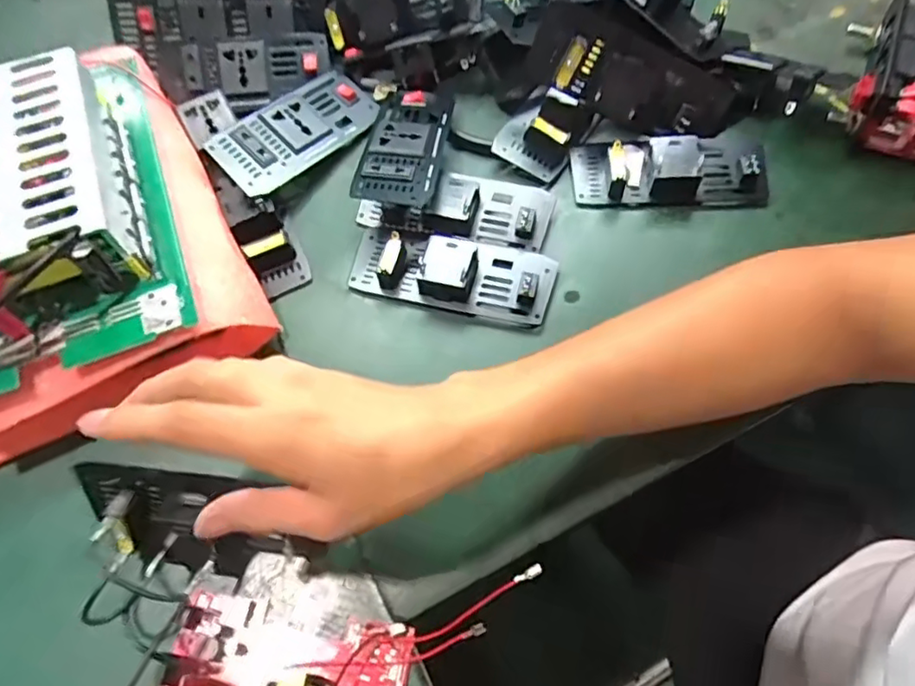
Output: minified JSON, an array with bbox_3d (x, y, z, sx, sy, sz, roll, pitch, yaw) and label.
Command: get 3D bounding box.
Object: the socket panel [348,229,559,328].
[{"bbox_3d":[-0.005,-0.053,0.423,0.140,0.028,0.056,12,64,8],"label":"socket panel"}]

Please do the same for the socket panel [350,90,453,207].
[{"bbox_3d":[-0.039,-0.149,0.454,0.058,0.020,0.138,4,50,4],"label":"socket panel"}]

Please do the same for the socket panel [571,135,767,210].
[{"bbox_3d":[0.157,-0.133,0.452,0.136,0.033,0.056,2,63,3],"label":"socket panel"}]

